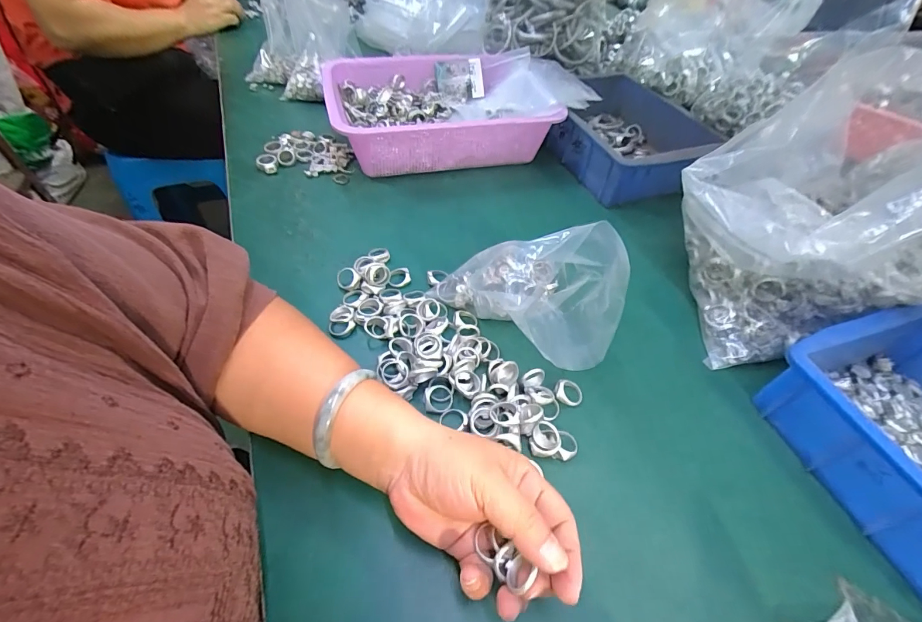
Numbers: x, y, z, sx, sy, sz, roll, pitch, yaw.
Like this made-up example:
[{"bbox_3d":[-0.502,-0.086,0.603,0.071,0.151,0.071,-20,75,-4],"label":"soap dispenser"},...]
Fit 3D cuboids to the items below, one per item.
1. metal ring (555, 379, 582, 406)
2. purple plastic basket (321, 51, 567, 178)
[{"bbox_3d":[0.092,0.070,0.342,0.024,0.006,0.021,17,51,11],"label":"metal ring"},{"bbox_3d":[-0.040,-0.277,0.572,0.277,0.092,0.222,-13,52,-14],"label":"purple plastic basket"}]

